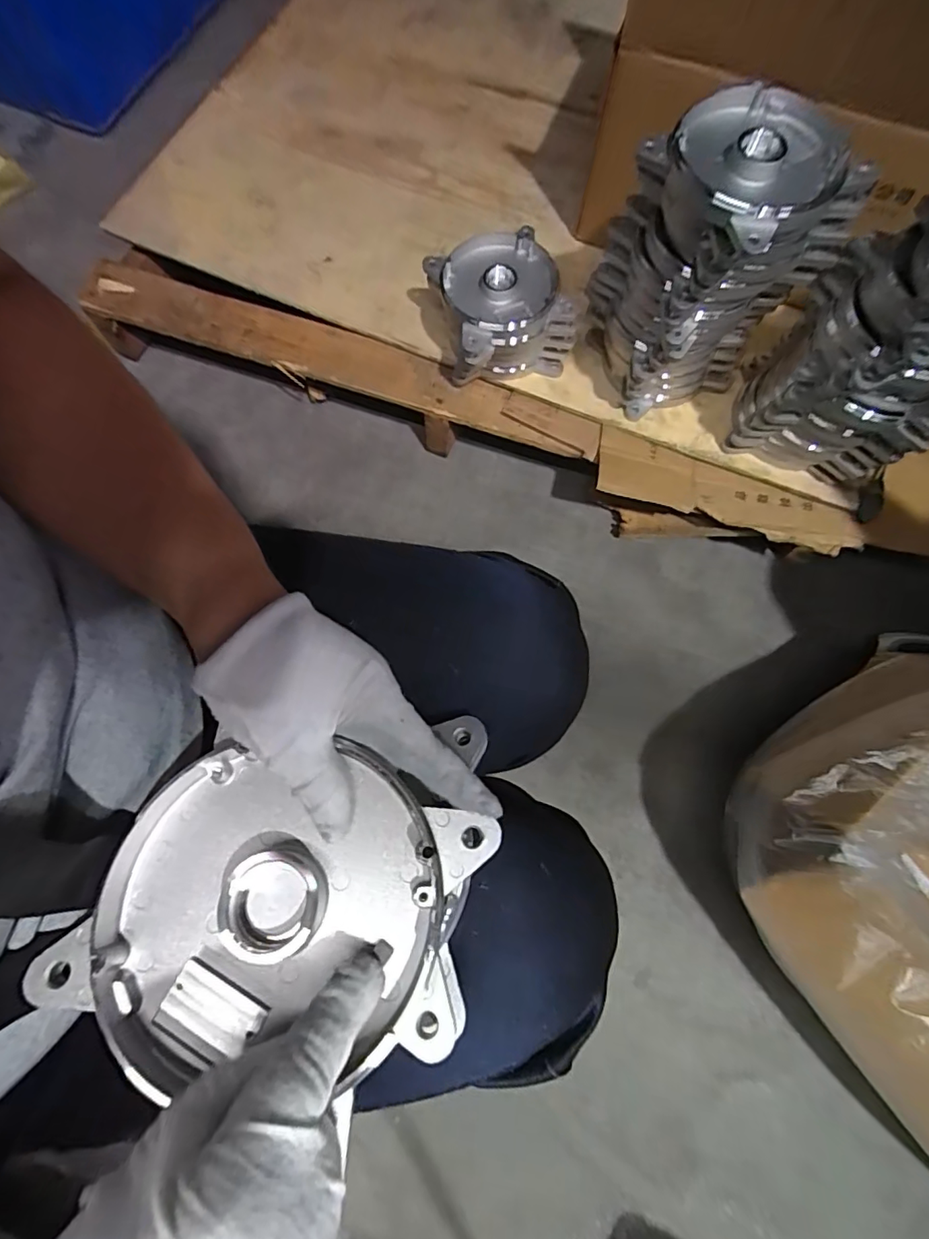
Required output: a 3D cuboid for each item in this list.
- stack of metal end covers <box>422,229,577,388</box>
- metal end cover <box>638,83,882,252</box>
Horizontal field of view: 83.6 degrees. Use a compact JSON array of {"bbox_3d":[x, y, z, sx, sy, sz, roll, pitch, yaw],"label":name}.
[{"bbox_3d":[0.043,-0.373,0.640,0.140,0.105,0.139,-19,75,-5],"label":"stack of metal end covers"},{"bbox_3d":[0.242,-0.377,0.424,0.154,0.031,0.131,-30,76,-8],"label":"metal end cover"}]

